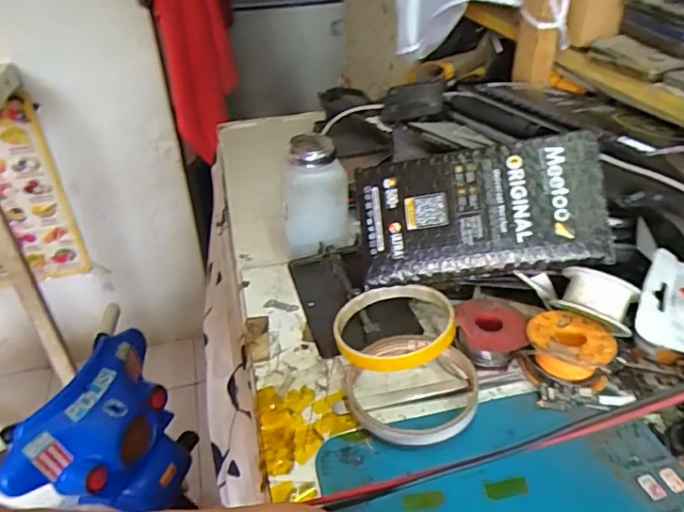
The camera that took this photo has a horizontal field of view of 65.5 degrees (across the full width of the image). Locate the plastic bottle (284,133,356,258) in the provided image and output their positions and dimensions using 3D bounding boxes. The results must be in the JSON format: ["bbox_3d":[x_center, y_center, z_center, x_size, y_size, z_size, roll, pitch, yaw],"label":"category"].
[{"bbox_3d":[-0.020,-0.047,0.458,0.051,0.099,0.051,15,38,24],"label":"plastic bottle"}]

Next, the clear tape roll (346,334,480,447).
[{"bbox_3d":[0.047,0.084,0.341,0.083,0.015,0.083,-2,34,1],"label":"clear tape roll"}]

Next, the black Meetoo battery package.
[{"bbox_3d":[0.097,-0.032,0.387,0.172,0.093,0.013,-7,-6,15],"label":"black Meetoo battery package"}]

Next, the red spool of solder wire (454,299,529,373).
[{"bbox_3d":[0.103,0.055,0.373,0.046,0.025,0.049,-2,34,1],"label":"red spool of solder wire"}]

